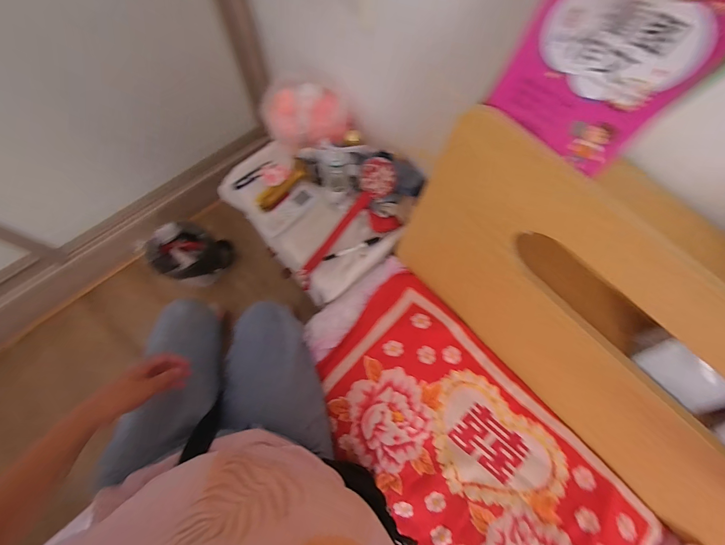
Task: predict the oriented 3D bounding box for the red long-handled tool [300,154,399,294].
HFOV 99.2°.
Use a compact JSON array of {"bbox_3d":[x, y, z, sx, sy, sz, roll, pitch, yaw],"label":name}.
[{"bbox_3d":[-0.042,-0.104,0.686,0.075,0.061,0.333,39,101,10],"label":"red long-handled tool"}]

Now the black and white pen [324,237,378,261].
[{"bbox_3d":[-0.024,-0.054,0.710,0.136,0.007,0.014,-23,73,-10],"label":"black and white pen"}]

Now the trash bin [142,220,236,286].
[{"bbox_3d":[-0.589,-0.060,1.062,0.169,0.179,0.195,21,71,5],"label":"trash bin"}]

